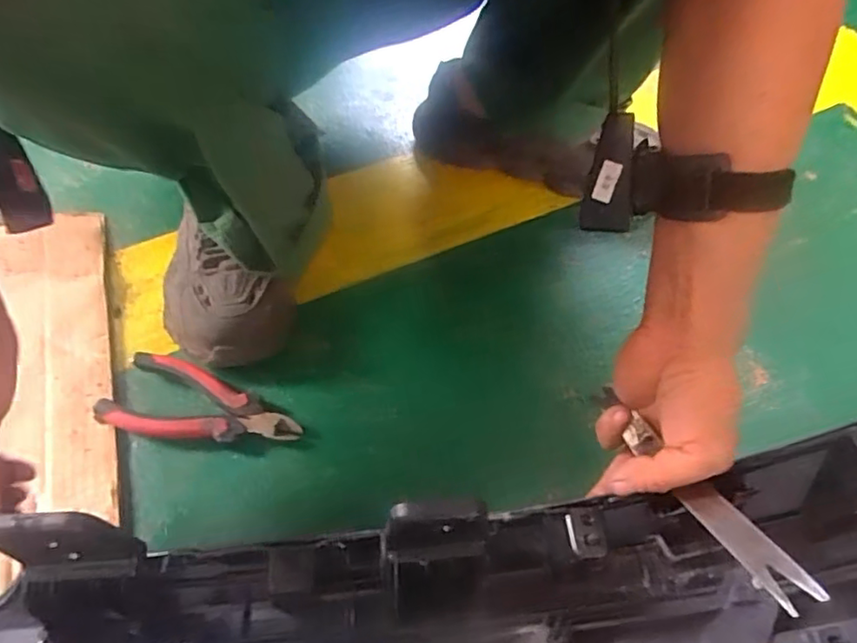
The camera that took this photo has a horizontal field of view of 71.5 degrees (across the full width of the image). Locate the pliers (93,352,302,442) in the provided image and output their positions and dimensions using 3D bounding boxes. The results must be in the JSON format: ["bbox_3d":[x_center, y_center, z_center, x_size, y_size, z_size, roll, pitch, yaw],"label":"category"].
[{"bbox_3d":[-0.173,0.063,0.462,0.150,0.018,0.060,8,58,8],"label":"pliers"}]

